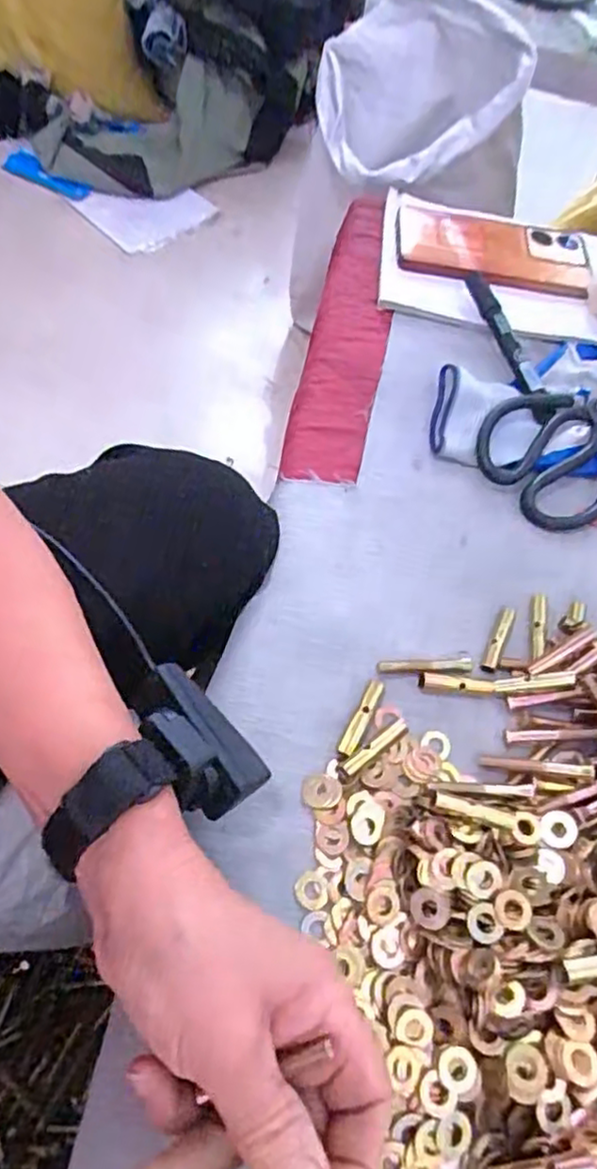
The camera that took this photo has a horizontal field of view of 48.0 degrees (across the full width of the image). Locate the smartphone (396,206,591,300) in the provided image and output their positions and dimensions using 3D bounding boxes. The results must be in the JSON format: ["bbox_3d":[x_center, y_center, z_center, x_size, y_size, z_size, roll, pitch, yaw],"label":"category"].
[{"bbox_3d":[0.165,-0.279,0.564,0.162,0.015,0.080,10,68,-3],"label":"smartphone"}]

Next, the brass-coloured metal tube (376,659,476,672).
[{"bbox_3d":[0.072,0.045,0.373,0.057,0.005,0.009,0,60,-14],"label":"brass-coloured metal tube"}]

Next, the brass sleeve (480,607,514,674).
[{"bbox_3d":[0.118,0.033,0.399,0.009,0.011,0.042,22,63,11],"label":"brass sleeve"}]

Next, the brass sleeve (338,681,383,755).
[{"bbox_3d":[0.033,0.071,0.356,0.008,0.011,0.042,25,63,13],"label":"brass sleeve"}]

